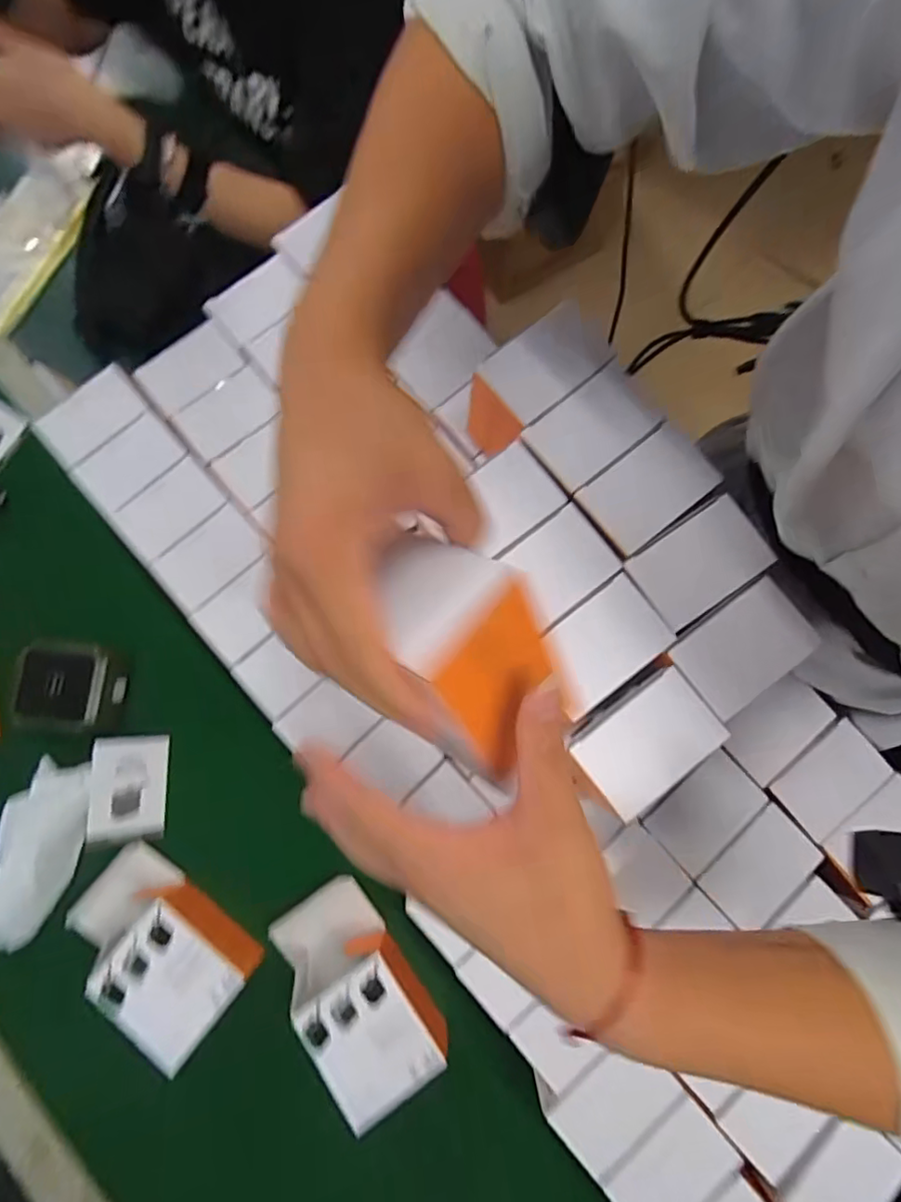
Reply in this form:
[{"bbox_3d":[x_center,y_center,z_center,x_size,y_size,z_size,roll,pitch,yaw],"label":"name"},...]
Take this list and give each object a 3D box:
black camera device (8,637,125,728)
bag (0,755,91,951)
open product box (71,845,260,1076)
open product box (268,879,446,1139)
[{"bbox_3d":[-0.400,0.087,0.605,0.098,0.039,0.088,2,80,0],"label":"black camera device"},{"bbox_3d":[-0.400,0.243,0.551,0.074,0.088,0.163,-1,80,-1],"label":"bag"},{"bbox_3d":[-0.288,0.337,0.556,0.178,0.060,0.100,38,82,6],"label":"open product box"},{"bbox_3d":[-0.089,0.369,0.542,0.105,0.047,0.182,-33,82,-6],"label":"open product box"}]

